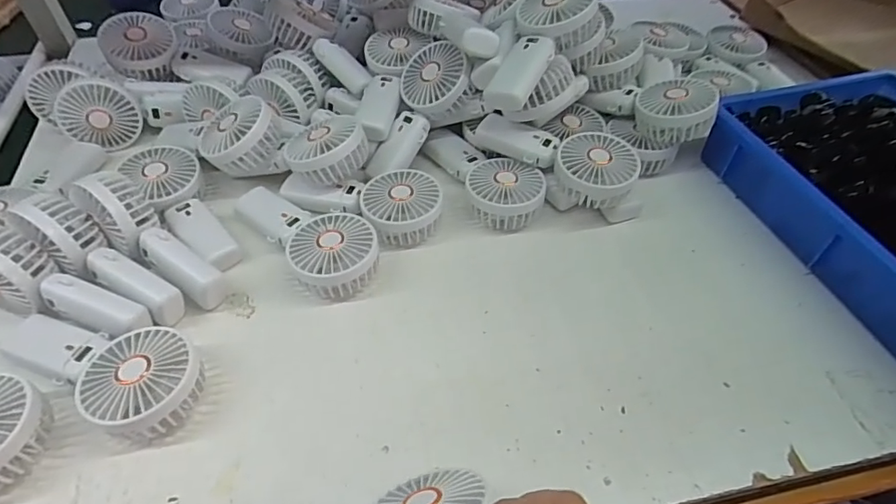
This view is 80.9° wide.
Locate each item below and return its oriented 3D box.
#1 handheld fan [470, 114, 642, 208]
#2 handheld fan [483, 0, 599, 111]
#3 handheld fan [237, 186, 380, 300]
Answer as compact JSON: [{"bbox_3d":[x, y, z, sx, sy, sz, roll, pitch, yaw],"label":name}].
[{"bbox_3d":[0.122,-0.112,0.587,0.185,0.037,0.083,32,56,24],"label":"handheld fan"},{"bbox_3d":[0.093,-0.221,0.573,0.090,0.049,0.182,30,74,34],"label":"handheld fan"},{"bbox_3d":[-0.143,-0.024,0.544,0.088,0.042,0.182,-31,56,-25],"label":"handheld fan"}]

